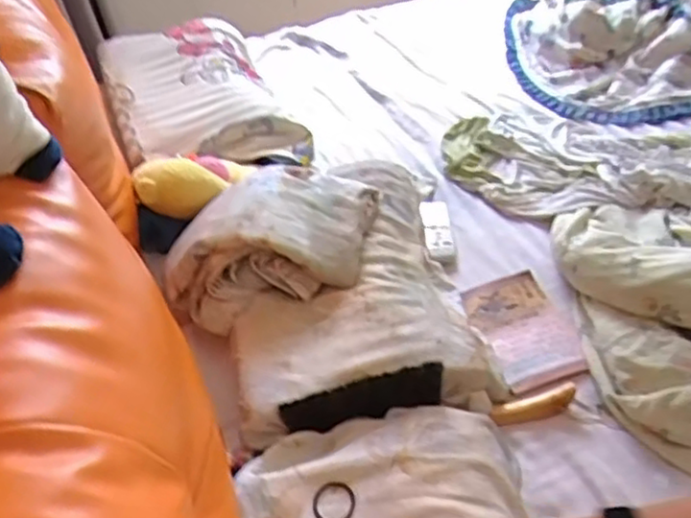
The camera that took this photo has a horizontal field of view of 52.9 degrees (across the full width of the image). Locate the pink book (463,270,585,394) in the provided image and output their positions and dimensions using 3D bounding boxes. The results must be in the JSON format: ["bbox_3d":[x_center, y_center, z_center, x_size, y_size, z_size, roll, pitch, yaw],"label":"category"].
[{"bbox_3d":[0.278,0.108,1.082,0.142,0.014,0.206,-17,47,-11],"label":"pink book"}]

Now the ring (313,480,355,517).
[{"bbox_3d":[-0.013,0.292,0.828,0.049,0.007,0.055,3,46,8],"label":"ring"}]

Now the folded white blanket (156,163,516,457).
[{"bbox_3d":[-0.038,0.023,1.084,0.454,0.139,0.520,-15,46,-9],"label":"folded white blanket"}]

